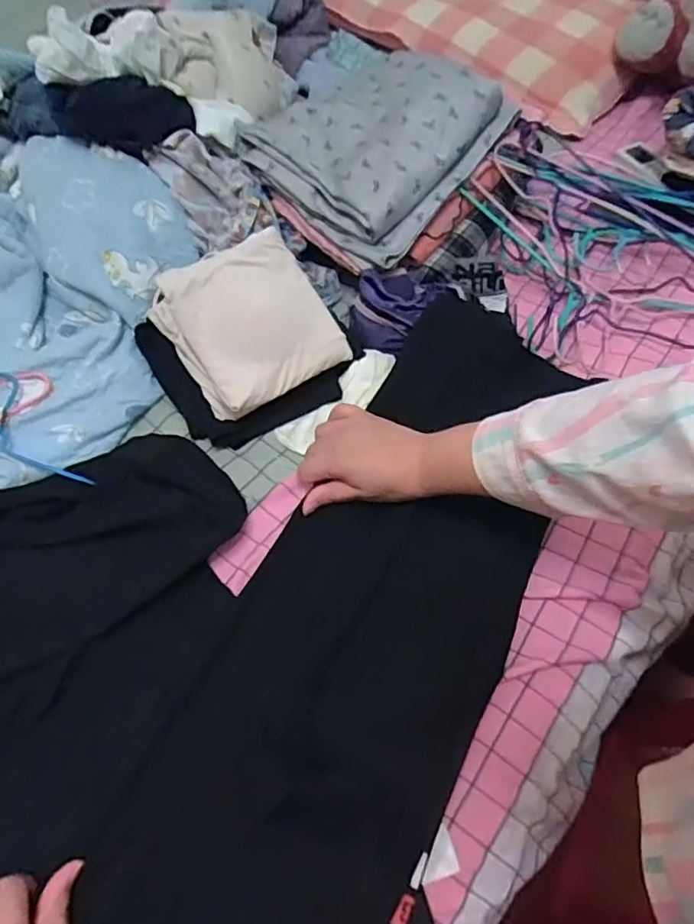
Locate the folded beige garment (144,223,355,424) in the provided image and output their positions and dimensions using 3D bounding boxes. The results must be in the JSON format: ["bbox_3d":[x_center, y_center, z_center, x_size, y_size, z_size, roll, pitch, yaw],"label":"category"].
[{"bbox_3d":[-0.101,-0.148,0.618,0.160,0.030,0.165,-33,90,-19],"label":"folded beige garment"}]

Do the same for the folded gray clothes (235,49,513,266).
[{"bbox_3d":[0.036,-0.394,0.710,0.228,0.065,0.272,36,82,19],"label":"folded gray clothes"}]

